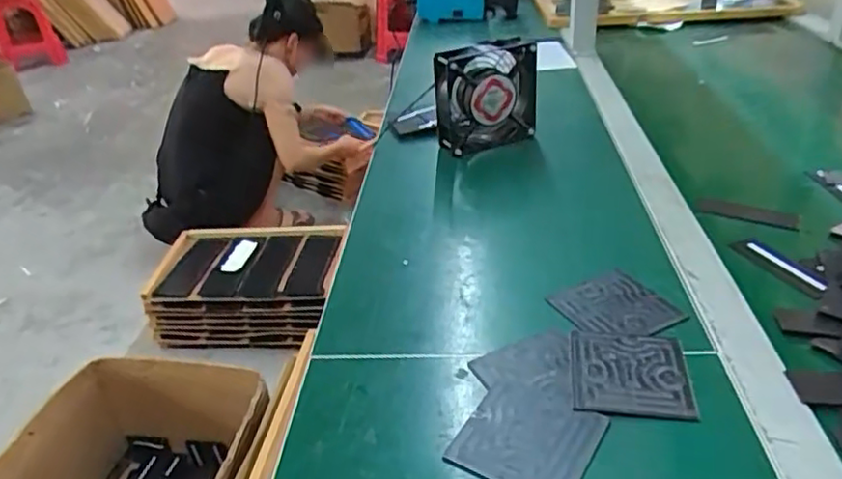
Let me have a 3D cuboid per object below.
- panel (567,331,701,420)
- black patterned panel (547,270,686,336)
[{"bbox_3d":[0.146,0.092,0.447,0.078,0.004,0.078,2,31,10],"label":"panel"},{"bbox_3d":[0.153,0.053,0.510,0.080,0.004,0.078,-18,33,-22],"label":"black patterned panel"}]

